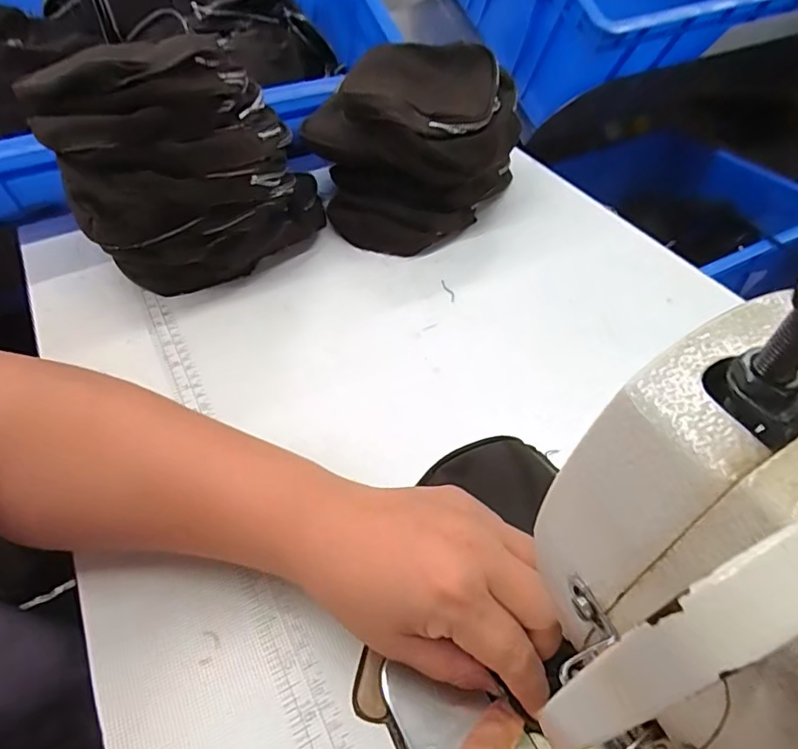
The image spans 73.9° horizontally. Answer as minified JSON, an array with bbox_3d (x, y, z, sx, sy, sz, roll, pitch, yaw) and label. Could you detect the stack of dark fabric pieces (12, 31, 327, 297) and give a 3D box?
[{"bbox_3d":[-0.170,-0.178,0.445,0.207,0.170,0.133,-23,54,-19],"label":"stack of dark fabric pieces"}]

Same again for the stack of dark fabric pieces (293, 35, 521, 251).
[{"bbox_3d":[0.008,-0.234,0.531,0.199,0.120,0.181,-31,56,-24],"label":"stack of dark fabric pieces"}]

